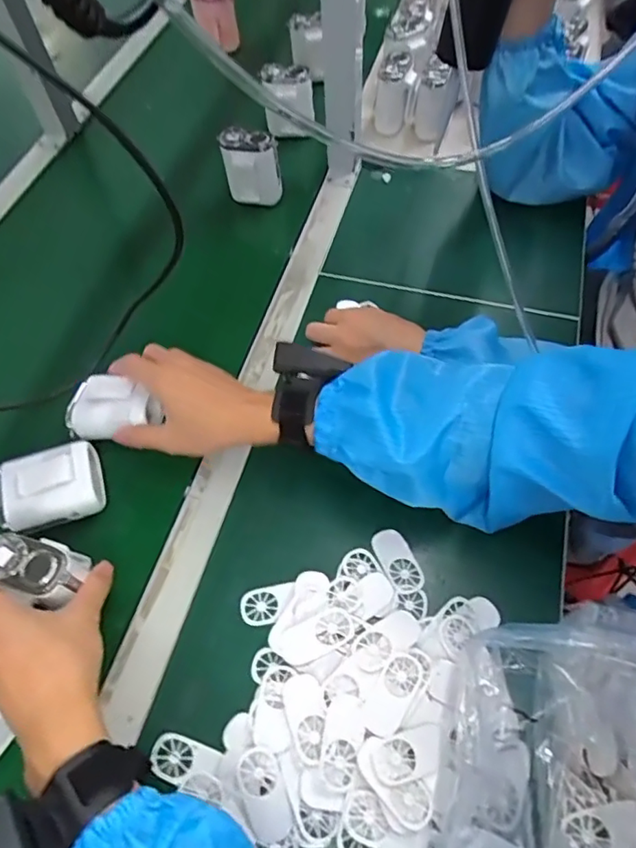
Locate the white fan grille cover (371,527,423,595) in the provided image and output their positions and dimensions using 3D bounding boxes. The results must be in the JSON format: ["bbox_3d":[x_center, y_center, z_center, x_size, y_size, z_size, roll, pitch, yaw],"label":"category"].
[{"bbox_3d":[0.067,0.117,0.462,0.029,0.007,0.059,-23,61,-16],"label":"white fan grille cover"}]

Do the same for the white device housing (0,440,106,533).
[{"bbox_3d":[-0.240,0.055,0.482,0.085,0.030,0.064,-15,59,-11],"label":"white device housing"}]

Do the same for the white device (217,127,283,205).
[{"bbox_3d":[-0.086,-0.328,0.696,0.074,0.084,0.034,3,58,0],"label":"white device"}]

